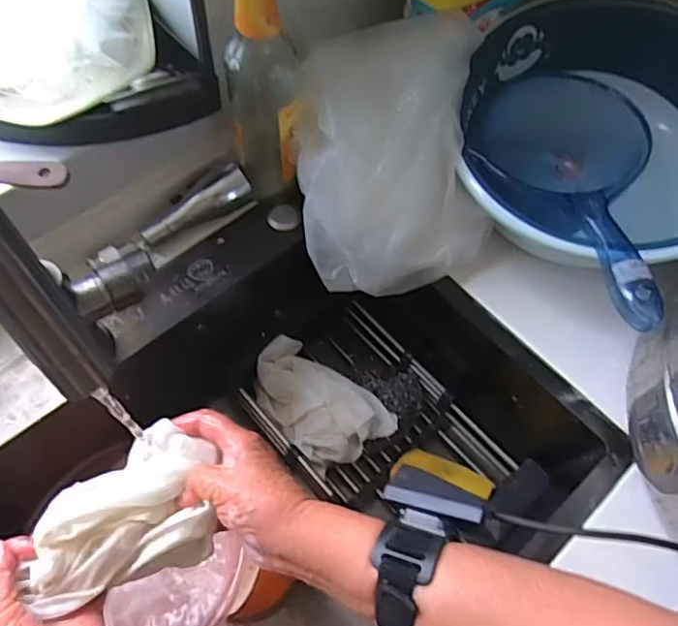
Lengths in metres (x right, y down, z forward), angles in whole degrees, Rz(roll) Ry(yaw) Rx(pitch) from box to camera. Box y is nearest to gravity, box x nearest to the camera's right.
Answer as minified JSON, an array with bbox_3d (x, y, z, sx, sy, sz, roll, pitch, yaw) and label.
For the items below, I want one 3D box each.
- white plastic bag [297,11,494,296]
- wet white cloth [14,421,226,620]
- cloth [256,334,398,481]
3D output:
[{"bbox_3d":[0.053,-0.149,0.541,0.174,0.164,0.193,3,61,-2],"label":"white plastic bag"},{"bbox_3d":[-0.135,0.141,0.380,0.082,0.055,0.128,39,66,17],"label":"wet white cloth"},{"bbox_3d":[-0.026,0.099,0.641,0.099,0.047,0.157,-40,71,-22],"label":"cloth"}]

